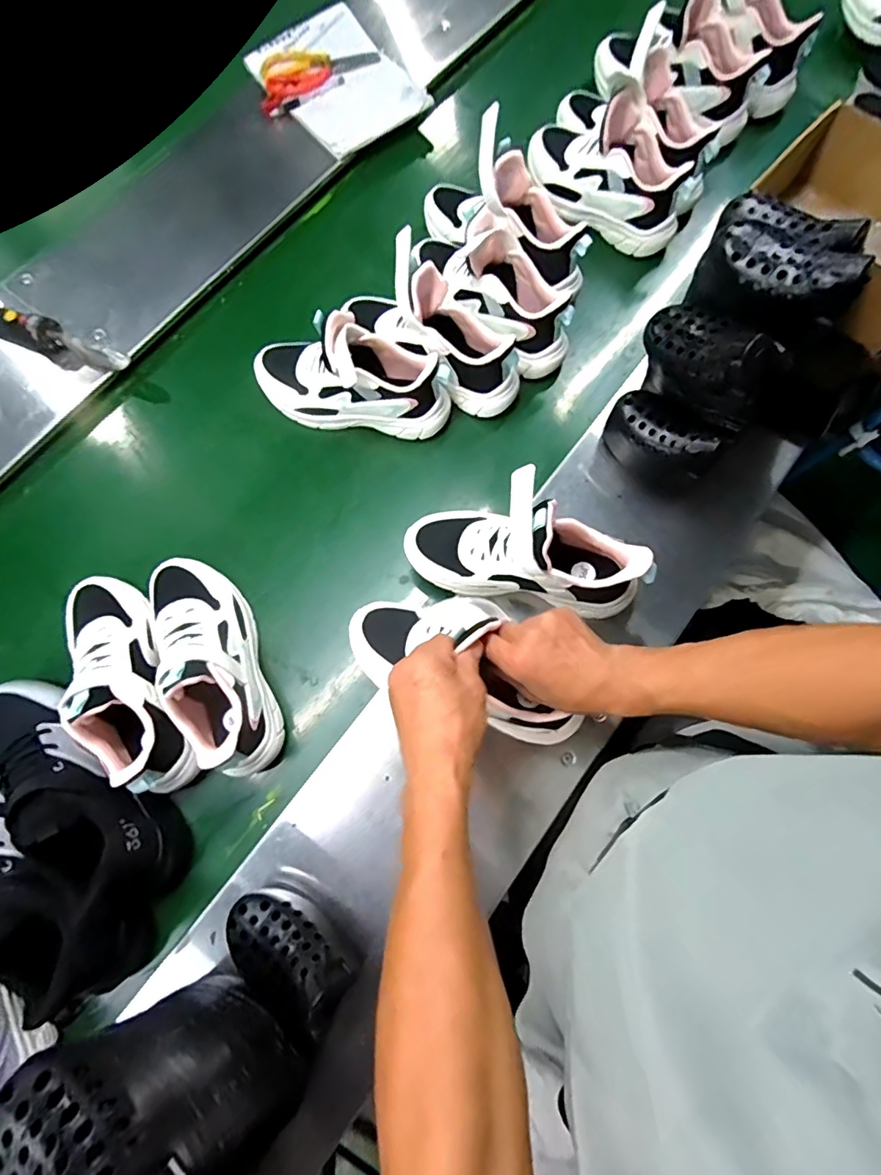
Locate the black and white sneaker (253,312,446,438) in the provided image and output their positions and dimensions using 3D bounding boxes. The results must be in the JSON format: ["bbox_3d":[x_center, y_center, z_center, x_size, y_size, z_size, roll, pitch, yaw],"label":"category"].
[{"bbox_3d":[-0.116,-0.267,0.648,0.257,0.147,0.088,10,75,3],"label":"black and white sneaker"}]

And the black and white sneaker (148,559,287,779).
[{"bbox_3d":[-0.253,0.073,0.555,0.092,0.108,0.260,-29,76,-7],"label":"black and white sneaker"}]

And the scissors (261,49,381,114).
[{"bbox_3d":[-0.199,-0.825,0.808,0.198,0.019,0.079,-27,76,-7],"label":"scissors"}]

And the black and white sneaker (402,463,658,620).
[{"bbox_3d":[0.089,-0.044,0.532,0.250,0.140,0.087,12,75,4],"label":"black and white sneaker"}]

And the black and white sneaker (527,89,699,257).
[{"bbox_3d":[0.238,-0.599,0.725,0.240,0.121,0.093,44,79,11],"label":"black and white sneaker"}]

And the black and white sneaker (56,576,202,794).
[{"bbox_3d":[-0.347,0.092,0.547,0.083,0.091,0.259,-30,77,-7],"label":"black and white sneaker"}]

